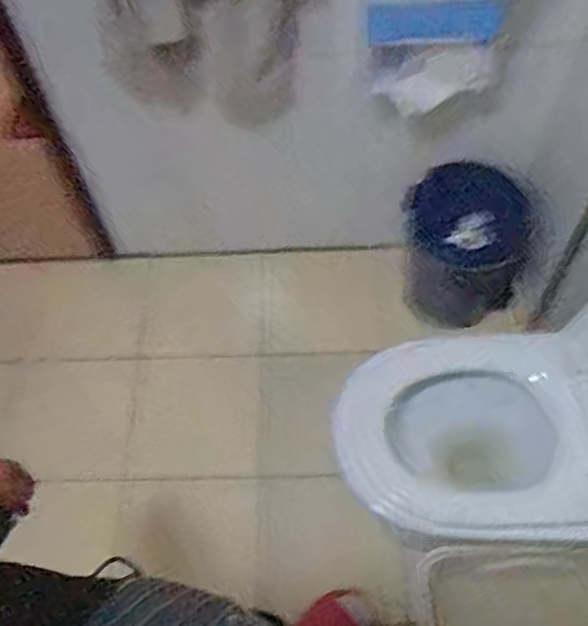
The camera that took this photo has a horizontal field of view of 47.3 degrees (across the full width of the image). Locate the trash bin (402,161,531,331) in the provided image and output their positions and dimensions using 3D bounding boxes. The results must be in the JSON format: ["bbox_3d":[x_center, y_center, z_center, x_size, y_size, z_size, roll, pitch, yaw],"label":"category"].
[{"bbox_3d":[0.375,-0.146,1.490,0.234,0.300,0.223,-1,59,2],"label":"trash bin"}]

